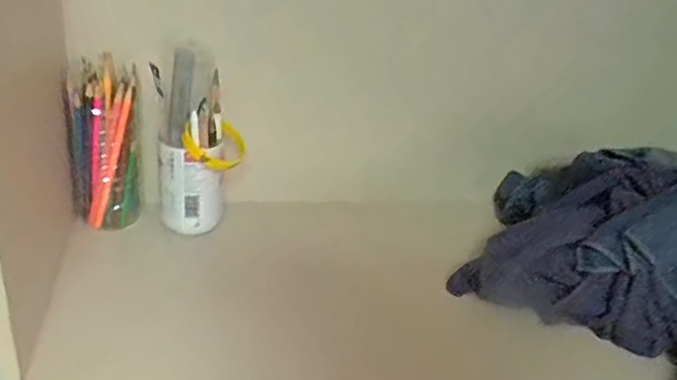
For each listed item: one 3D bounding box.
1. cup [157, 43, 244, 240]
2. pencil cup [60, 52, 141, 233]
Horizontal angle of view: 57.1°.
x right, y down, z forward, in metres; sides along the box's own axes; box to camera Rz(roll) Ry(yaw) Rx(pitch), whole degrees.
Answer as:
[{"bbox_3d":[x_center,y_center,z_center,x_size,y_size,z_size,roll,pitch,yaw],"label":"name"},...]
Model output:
[{"bbox_3d":[-0.141,-0.042,0.637,0.081,0.175,0.079,-1,27,-13],"label":"cup"},{"bbox_3d":[-0.246,-0.046,0.650,0.071,0.167,0.063,-5,28,-22],"label":"pencil cup"}]

